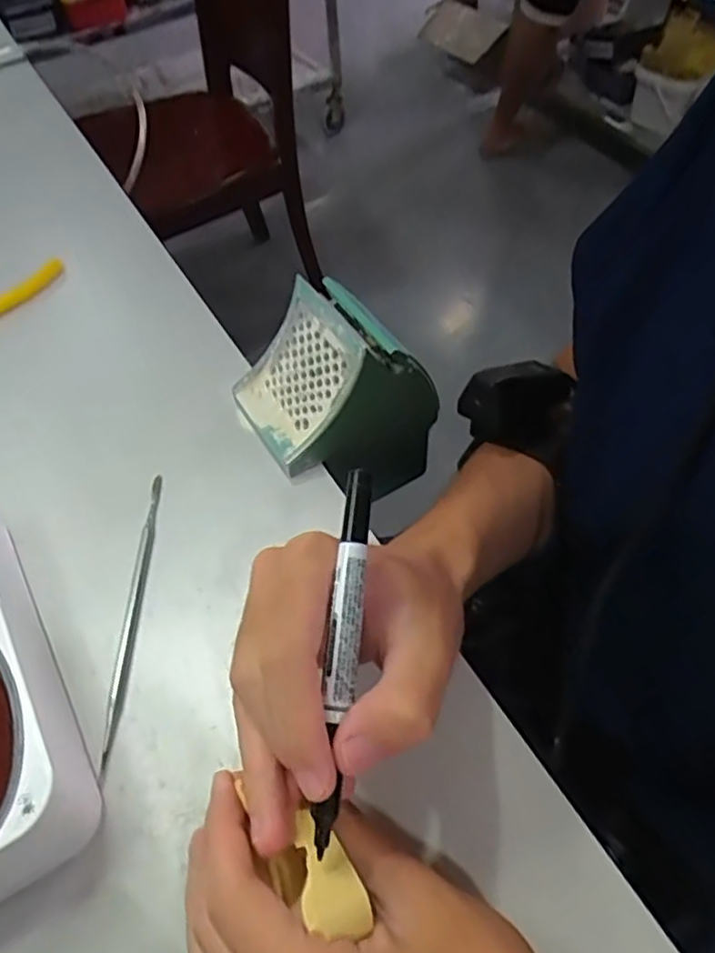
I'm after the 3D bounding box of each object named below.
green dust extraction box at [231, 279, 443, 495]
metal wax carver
[{"bbox_3d":[-0.015,-0.050,0.429,0.104,0.132,0.079,-30,58,-16],"label":"green dust extraction box"},{"bbox_3d":[-0.118,0.067,0.356,0.008,0.007,0.168,-3,55,2],"label":"metal wax carver"}]

